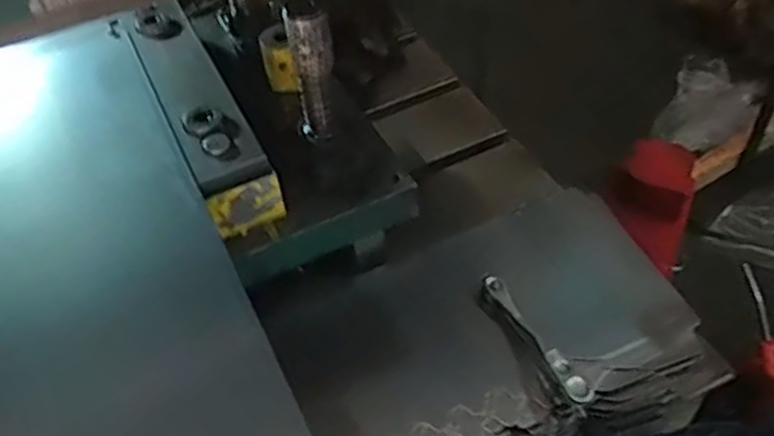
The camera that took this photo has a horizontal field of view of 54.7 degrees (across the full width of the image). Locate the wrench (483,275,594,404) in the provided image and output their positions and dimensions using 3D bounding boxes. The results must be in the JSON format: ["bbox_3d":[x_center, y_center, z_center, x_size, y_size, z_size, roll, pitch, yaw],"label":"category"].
[{"bbox_3d":[0.139,0.111,0.712,0.019,0.025,0.160,-25,51,-17],"label":"wrench"}]

